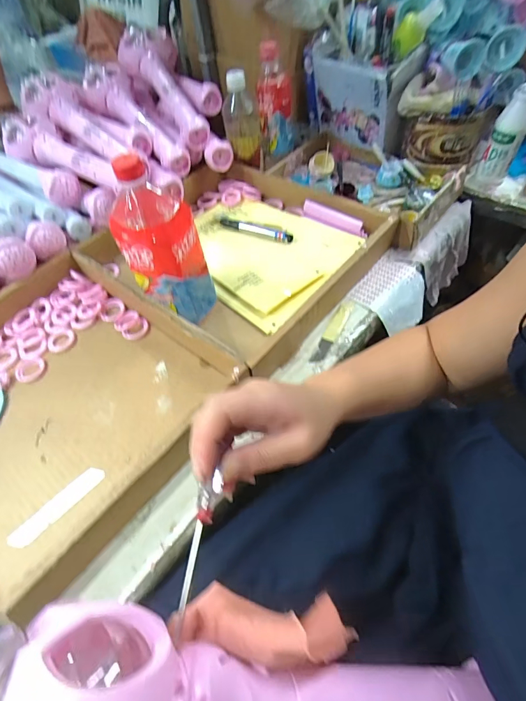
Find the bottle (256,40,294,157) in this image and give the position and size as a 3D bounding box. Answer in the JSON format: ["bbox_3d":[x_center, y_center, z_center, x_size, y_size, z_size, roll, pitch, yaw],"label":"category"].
[{"bbox_3d":[0.024,-0.448,0.659,0.064,0.157,0.066,1,54,5],"label":"bottle"}]

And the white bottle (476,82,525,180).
[{"bbox_3d":[0.407,-0.352,0.618,0.048,0.148,0.042,21,58,19],"label":"white bottle"}]

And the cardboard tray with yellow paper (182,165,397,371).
[{"bbox_3d":[-0.034,-0.173,0.578,0.362,0.055,0.348,32,63,25],"label":"cardboard tray with yellow paper"}]

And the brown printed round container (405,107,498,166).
[{"bbox_3d":[0.327,-0.389,0.647,0.118,0.077,0.118,-2,54,3],"label":"brown printed round container"}]

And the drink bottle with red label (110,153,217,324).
[{"bbox_3d":[-0.116,-0.123,0.449,0.083,0.213,0.077,-2,54,3],"label":"drink bottle with red label"}]

